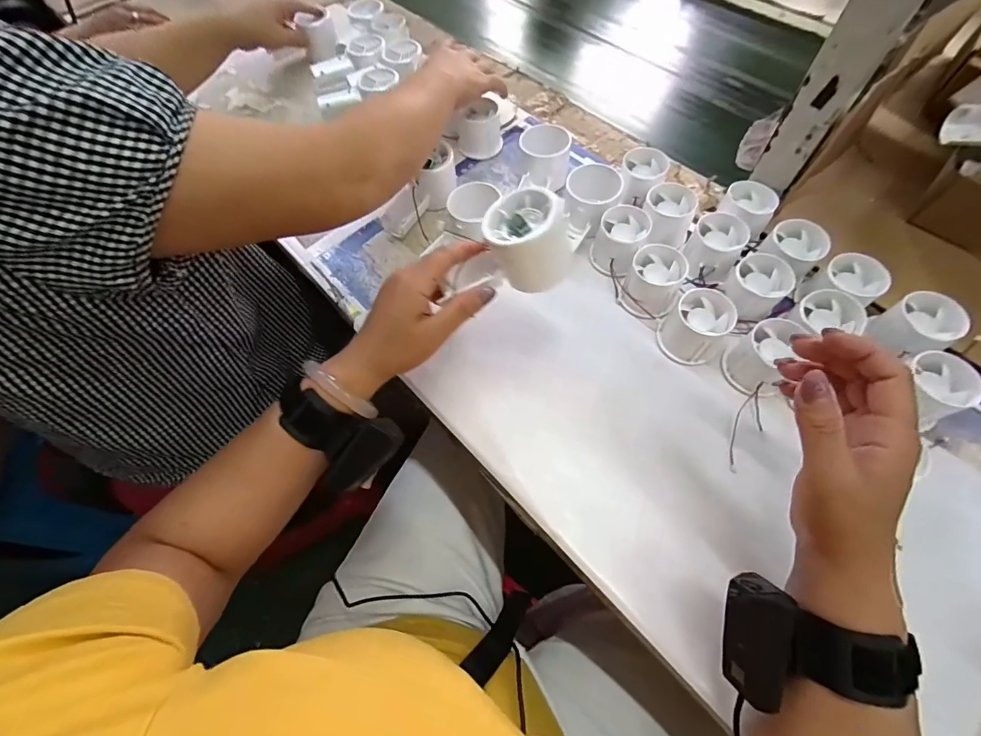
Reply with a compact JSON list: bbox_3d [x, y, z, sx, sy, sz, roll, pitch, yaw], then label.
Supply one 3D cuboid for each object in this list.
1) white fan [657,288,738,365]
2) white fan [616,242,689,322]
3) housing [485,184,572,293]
[{"bbox_3d":[0.194,-0.040,0.394,0.054,0.047,0.056,-1,64,2],"label":"white fan"},{"bbox_3d":[0.163,-0.084,0.422,0.051,0.049,0.055,25,67,14],"label":"white fan"},{"bbox_3d":[0.032,-0.095,0.320,0.058,0.060,0.058,-22,47,11],"label":"housing"}]

